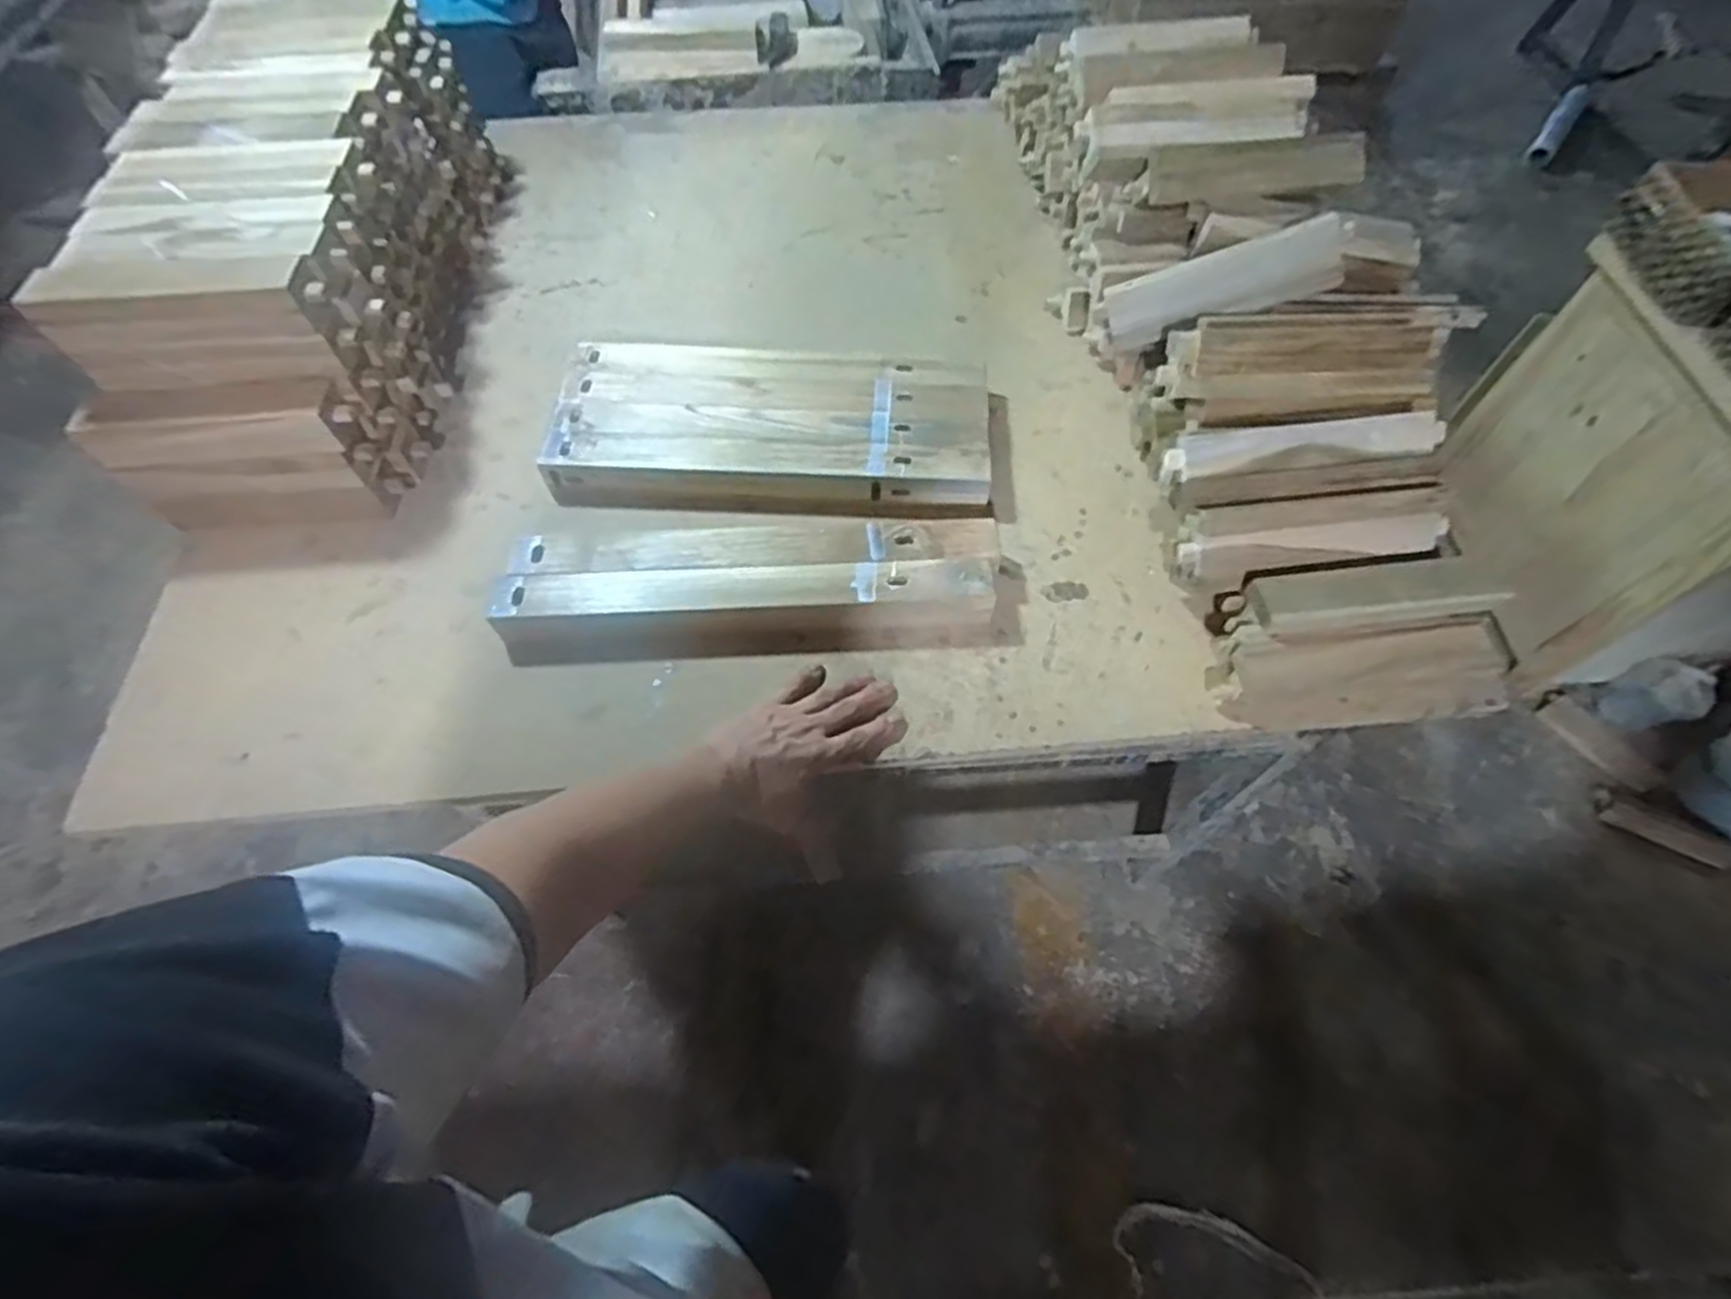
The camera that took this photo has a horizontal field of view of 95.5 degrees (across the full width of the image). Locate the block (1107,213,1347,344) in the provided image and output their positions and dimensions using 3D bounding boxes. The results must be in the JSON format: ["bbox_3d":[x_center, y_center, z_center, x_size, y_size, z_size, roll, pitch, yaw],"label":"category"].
[{"bbox_3d":[0.354,-0.361,0.787,0.213,0.059,0.050,-11,59,20],"label":"block"}]

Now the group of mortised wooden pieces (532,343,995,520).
[{"bbox_3d":[-0.095,-0.233,0.829,0.450,0.049,0.206,5,61,2],"label":"group of mortised wooden pieces"}]

